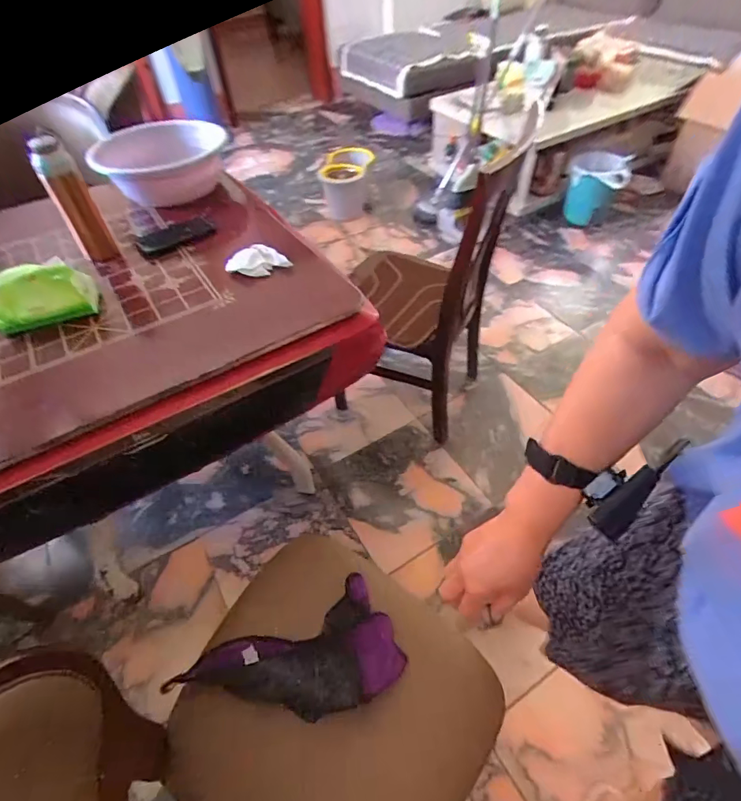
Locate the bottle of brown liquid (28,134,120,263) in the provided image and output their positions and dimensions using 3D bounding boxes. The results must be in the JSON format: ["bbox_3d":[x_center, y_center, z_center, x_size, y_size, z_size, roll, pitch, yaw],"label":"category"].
[{"bbox_3d":[-0.568,-0.381,0.853,0.063,0.226,0.054,-33,55,-23],"label":"bottle of brown liquid"}]

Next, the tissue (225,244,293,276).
[{"bbox_3d":[-0.228,-0.281,0.894,0.126,0.044,0.044,-9,50,-4],"label":"tissue"}]

